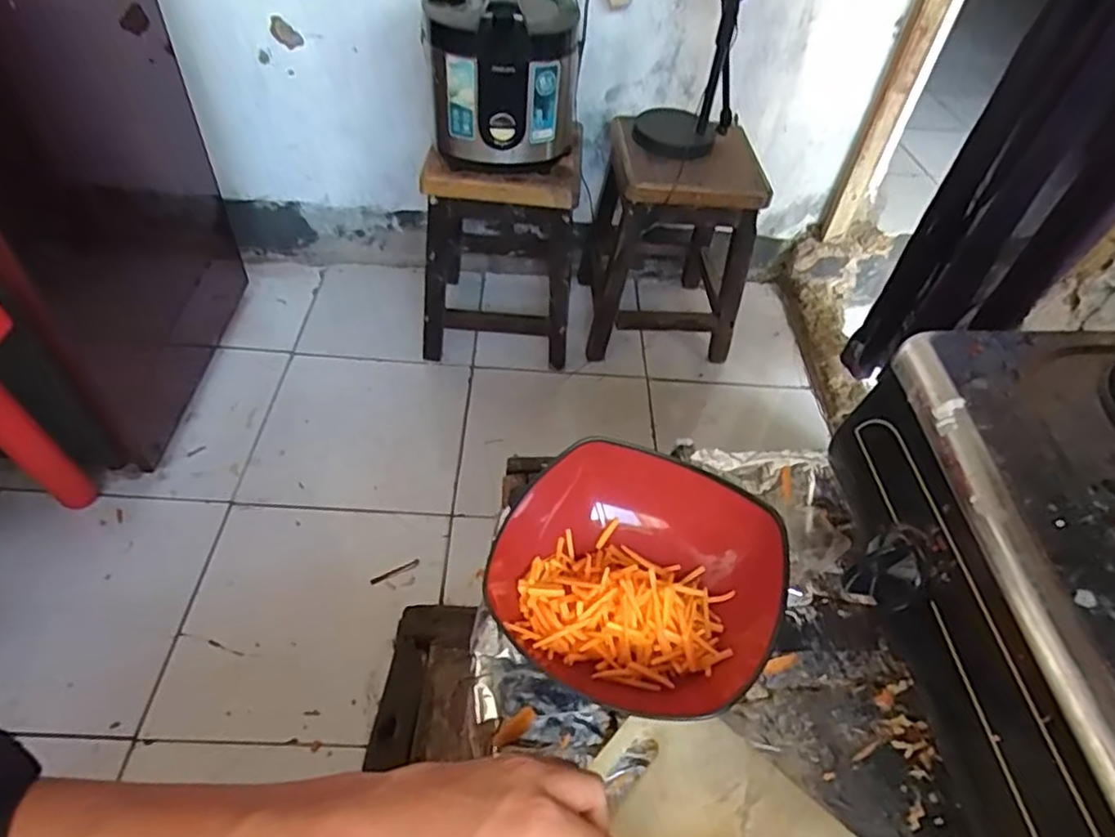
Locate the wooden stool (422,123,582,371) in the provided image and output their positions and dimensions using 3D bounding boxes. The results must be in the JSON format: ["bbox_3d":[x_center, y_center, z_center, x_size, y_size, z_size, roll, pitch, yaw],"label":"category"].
[{"bbox_3d":[-0.118,-0.417,1.456,0.314,0.451,0.409,6,47,0],"label":"wooden stool"}]

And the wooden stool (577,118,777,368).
[{"bbox_3d":[0.247,-0.401,1.482,0.318,0.479,0.331,2,47,-5],"label":"wooden stool"}]

